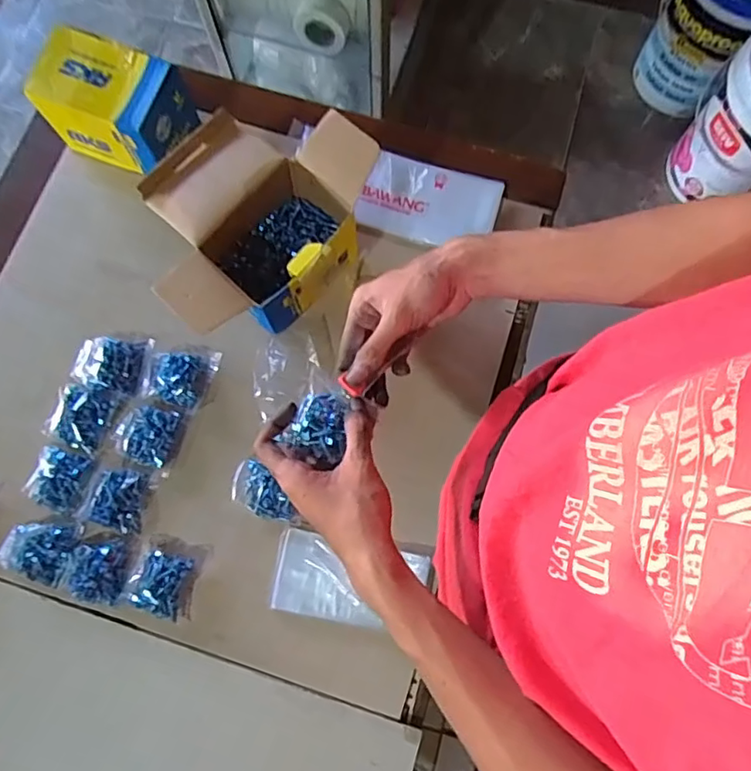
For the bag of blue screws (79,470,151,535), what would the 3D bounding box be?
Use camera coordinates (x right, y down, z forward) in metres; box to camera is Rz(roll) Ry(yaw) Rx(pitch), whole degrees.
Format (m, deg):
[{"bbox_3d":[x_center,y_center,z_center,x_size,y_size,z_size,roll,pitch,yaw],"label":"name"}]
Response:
[{"bbox_3d":[-0.276,0.121,0.601,0.058,0.023,0.063,10,77,2],"label":"bag of blue screws"}]

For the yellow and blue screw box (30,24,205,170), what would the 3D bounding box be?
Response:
[{"bbox_3d":[-0.304,-0.330,0.667,0.153,0.096,0.100,22,78,5],"label":"yellow and blue screw box"}]

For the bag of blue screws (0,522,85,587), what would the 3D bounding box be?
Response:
[{"bbox_3d":[-0.350,0.170,0.590,0.076,0.021,0.067,15,77,3],"label":"bag of blue screws"}]

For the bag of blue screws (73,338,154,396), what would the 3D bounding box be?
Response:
[{"bbox_3d":[-0.301,-0.027,0.639,0.082,0.020,0.064,11,77,2],"label":"bag of blue screws"}]

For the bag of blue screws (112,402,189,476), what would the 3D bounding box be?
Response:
[{"bbox_3d":[-0.250,0.054,0.615,0.071,0.017,0.066,15,77,3],"label":"bag of blue screws"}]

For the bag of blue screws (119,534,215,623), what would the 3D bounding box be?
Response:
[{"bbox_3d":[-0.218,0.197,0.586,0.069,0.022,0.075,16,77,4],"label":"bag of blue screws"}]

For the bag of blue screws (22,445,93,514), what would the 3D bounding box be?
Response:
[{"bbox_3d":[-0.339,0.100,0.603,0.058,0.020,0.062,17,77,4],"label":"bag of blue screws"}]

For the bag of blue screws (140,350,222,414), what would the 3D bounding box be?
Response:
[{"bbox_3d":[-0.220,-0.014,0.634,0.075,0.015,0.072,18,77,4],"label":"bag of blue screws"}]

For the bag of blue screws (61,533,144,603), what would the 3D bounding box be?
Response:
[{"bbox_3d":[-0.283,0.186,0.588,0.061,0.018,0.071,19,77,4],"label":"bag of blue screws"}]

